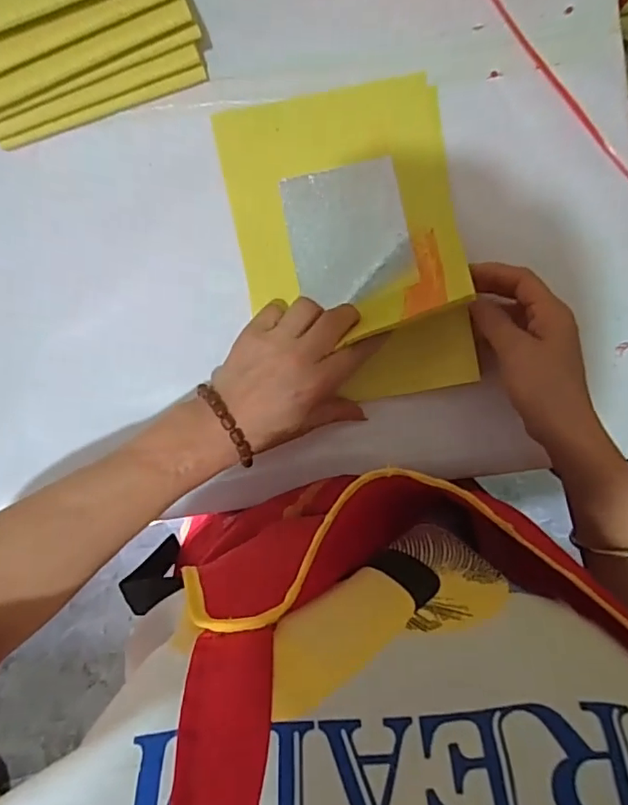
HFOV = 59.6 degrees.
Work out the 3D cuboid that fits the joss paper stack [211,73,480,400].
[{"bbox_3d":[0.028,-0.114,0.400,0.161,0.035,0.227,-11,91,-1],"label":"joss paper stack"}]

